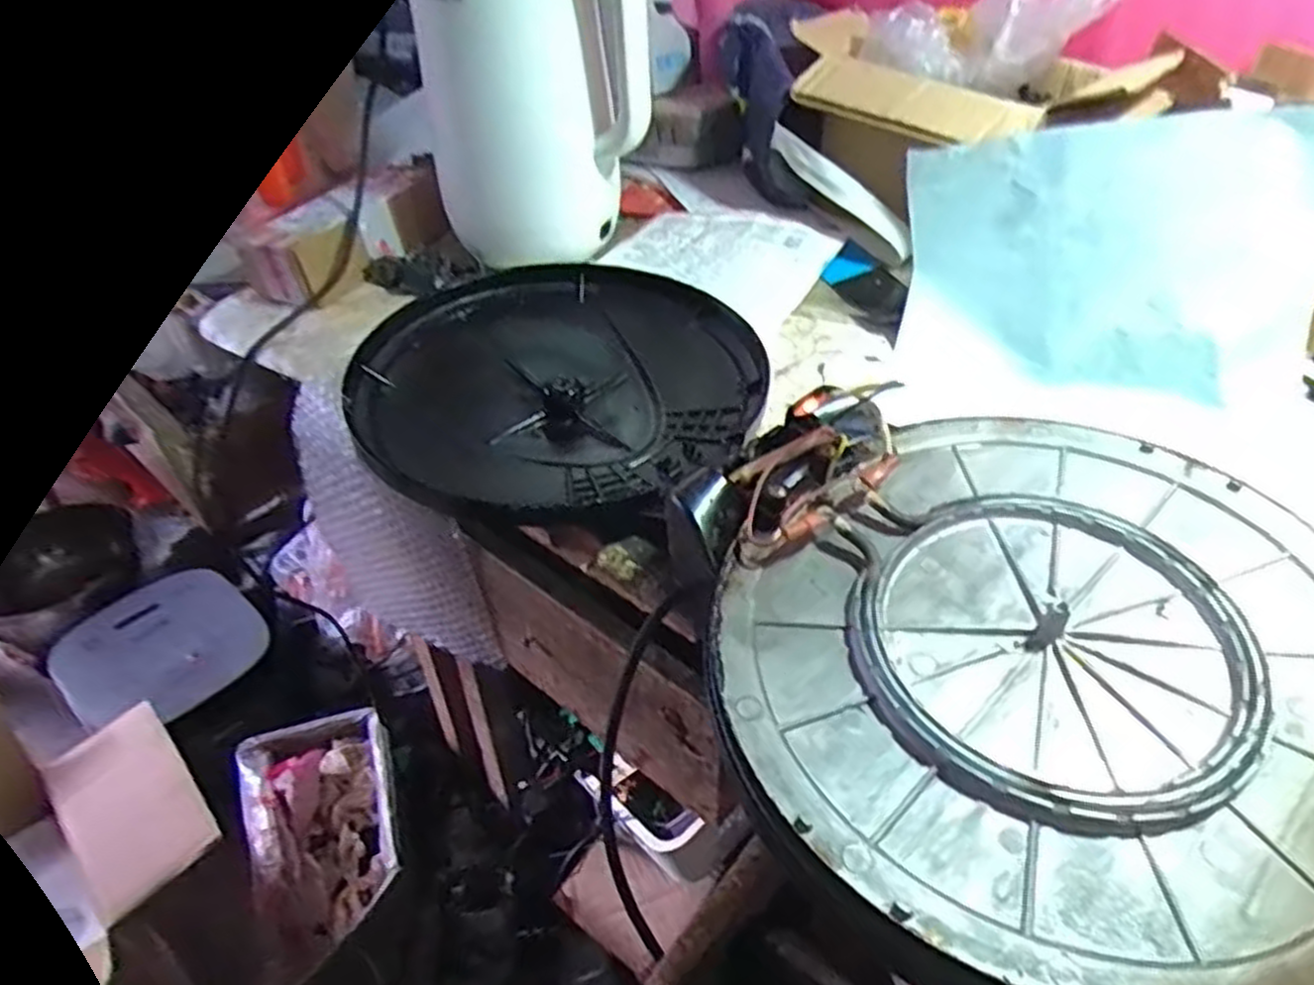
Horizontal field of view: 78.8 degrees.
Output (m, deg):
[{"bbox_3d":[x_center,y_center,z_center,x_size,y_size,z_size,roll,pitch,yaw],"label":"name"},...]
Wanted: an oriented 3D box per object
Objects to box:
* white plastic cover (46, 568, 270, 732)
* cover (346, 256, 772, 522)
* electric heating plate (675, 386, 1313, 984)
[{"bbox_3d":[-0.695,0.225,1.118,0.247,0.182,0.035,-38,7,-10],"label":"white plastic cover"},{"bbox_3d":[-0.070,-0.069,0.570,0.260,0.065,0.250,26,51,16],"label":"cover"},{"bbox_3d":[0.161,0.061,0.338,0.271,0.035,0.280,0,42,0],"label":"electric heating plate"}]

